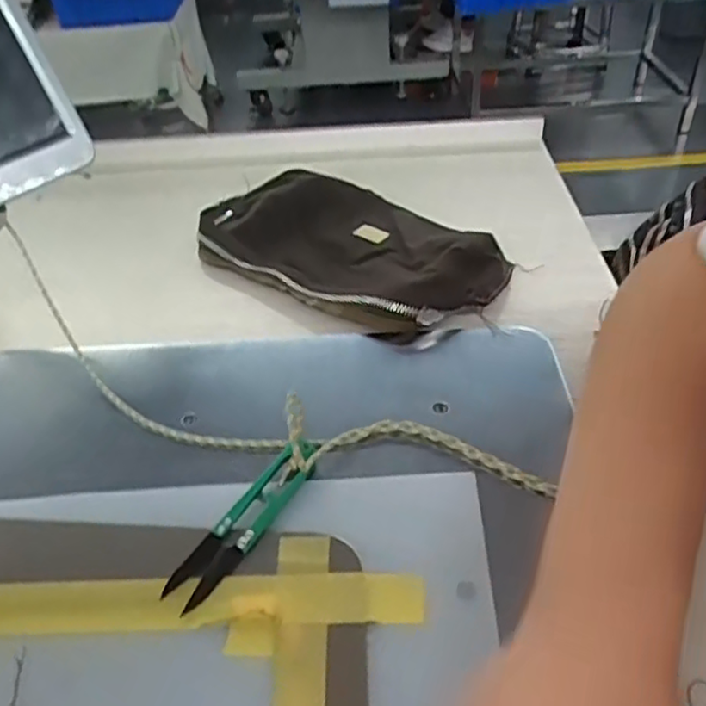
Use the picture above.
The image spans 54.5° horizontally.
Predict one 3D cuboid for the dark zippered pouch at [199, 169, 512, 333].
[{"bbox_3d":[-0.004,-0.095,0.544,0.259,0.027,0.149,28,50,30],"label":"dark zippered pouch"}]

